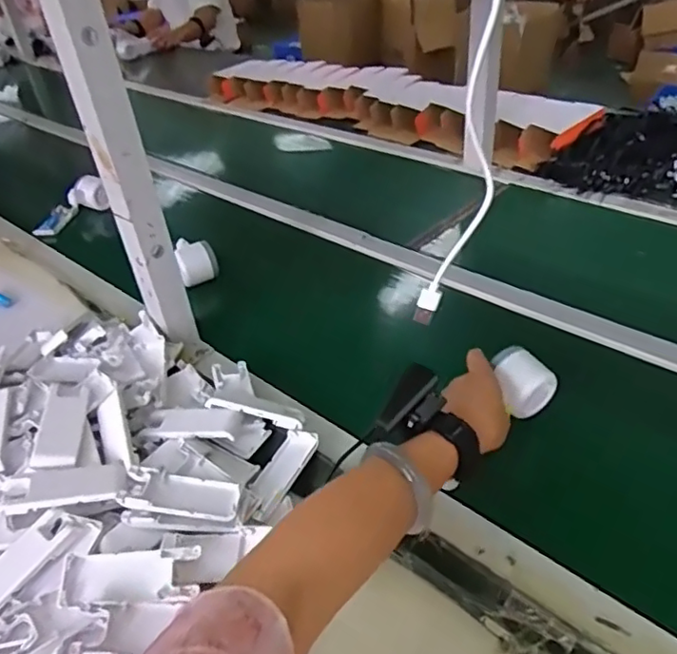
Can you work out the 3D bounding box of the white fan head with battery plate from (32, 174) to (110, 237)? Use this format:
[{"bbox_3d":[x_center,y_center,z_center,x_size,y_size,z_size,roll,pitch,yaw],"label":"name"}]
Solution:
[{"bbox_3d":[-0.512,-0.229,1.109,0.152,0.070,0.055,-34,44,-32],"label":"white fan head with battery plate"}]

